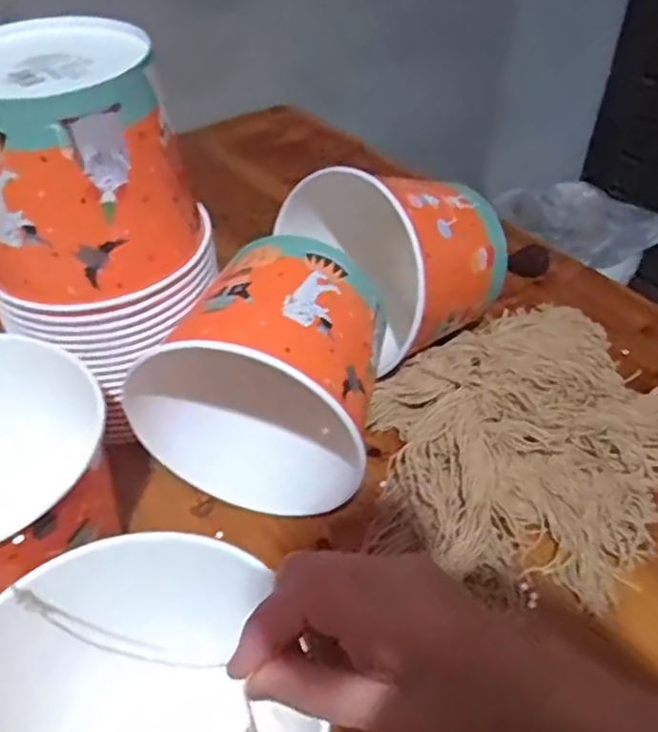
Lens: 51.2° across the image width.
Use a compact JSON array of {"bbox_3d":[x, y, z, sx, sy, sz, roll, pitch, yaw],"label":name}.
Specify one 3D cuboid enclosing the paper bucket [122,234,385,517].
[{"bbox_3d":[-0.044,0.005,0.485,0.160,0.150,0.138,10,44,10],"label":"paper bucket"}]

